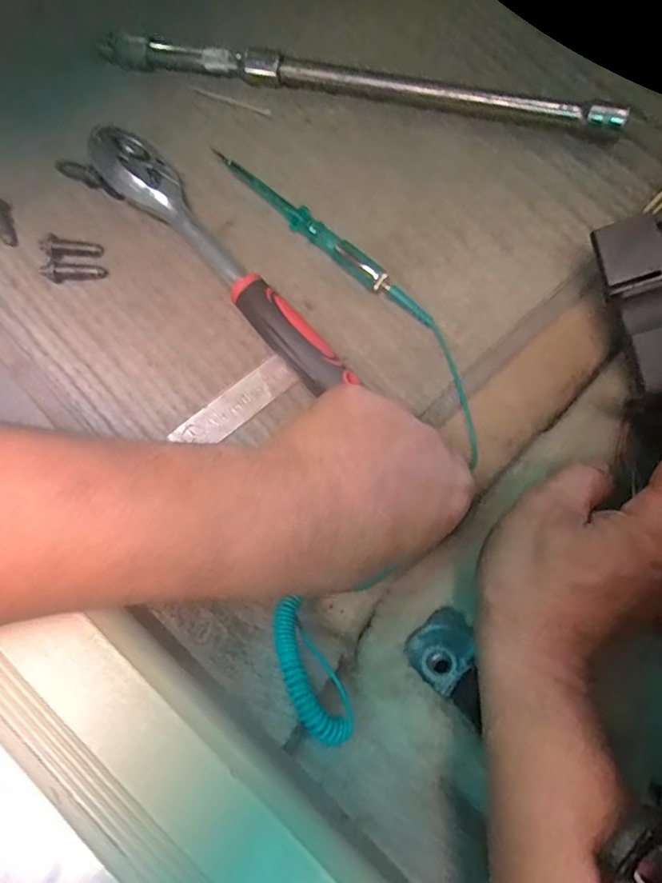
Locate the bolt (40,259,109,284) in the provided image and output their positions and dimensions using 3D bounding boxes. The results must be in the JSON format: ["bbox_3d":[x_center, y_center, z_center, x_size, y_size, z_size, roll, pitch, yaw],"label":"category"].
[{"bbox_3d":[-0.168,-0.112,0.375,0.039,0.012,0.014,-6,76,0],"label":"bolt"}]

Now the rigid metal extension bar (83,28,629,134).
[{"bbox_3d":[0.012,-0.253,0.397,0.364,0.023,0.020,14,79,3],"label":"rigid metal extension bar"}]

